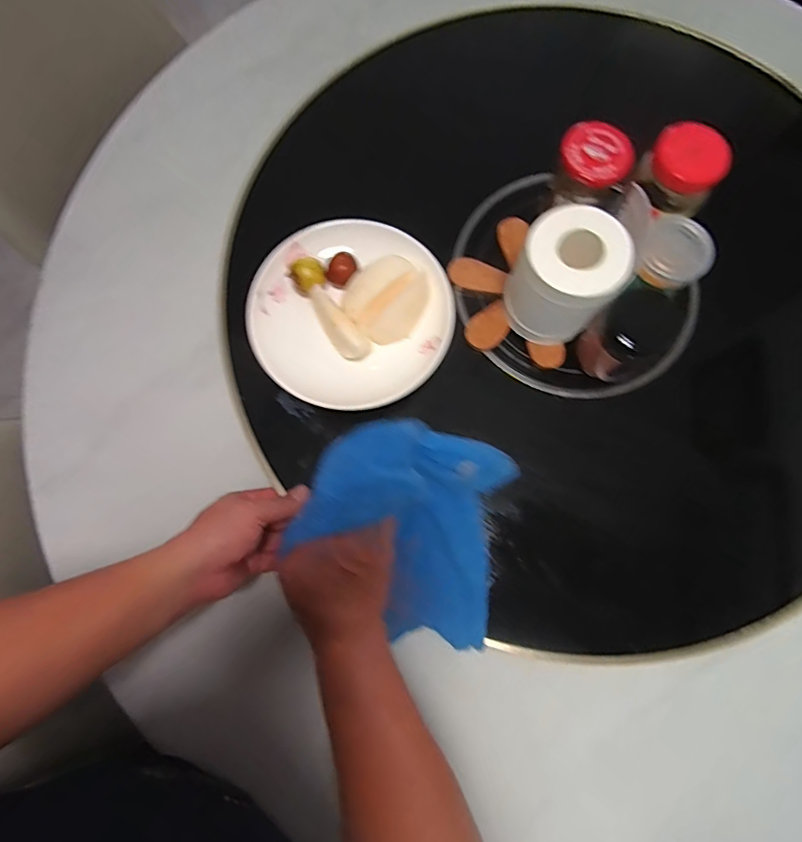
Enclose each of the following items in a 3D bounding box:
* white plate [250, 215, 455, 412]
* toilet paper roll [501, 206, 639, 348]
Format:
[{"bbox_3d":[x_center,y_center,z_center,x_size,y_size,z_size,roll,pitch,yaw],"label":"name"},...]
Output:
[{"bbox_3d":[-0.051,-0.116,0.492,0.198,0.039,0.204,0,78,-1],"label":"white plate"},{"bbox_3d":[0.154,-0.134,0.461,0.092,0.116,0.083,25,78,5],"label":"toilet paper roll"}]

